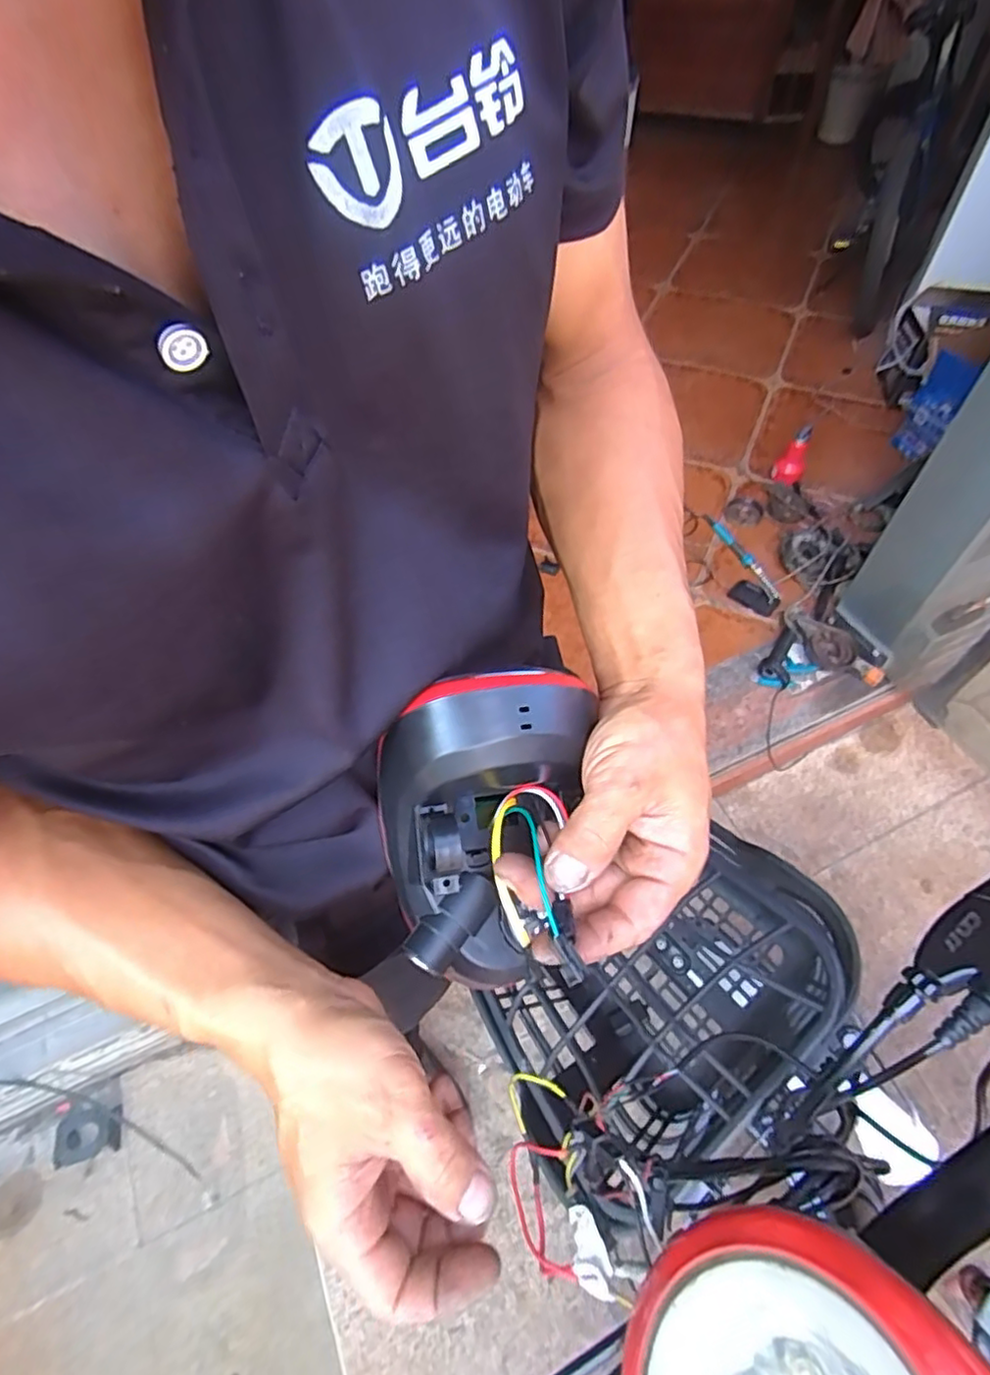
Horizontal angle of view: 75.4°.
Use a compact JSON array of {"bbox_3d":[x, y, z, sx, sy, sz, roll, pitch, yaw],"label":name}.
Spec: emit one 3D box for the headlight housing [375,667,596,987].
[{"bbox_3d":[-0.006,0.060,0.312,0.085,0.102,0.125,-7,82,-31],"label":"headlight housing"}]

